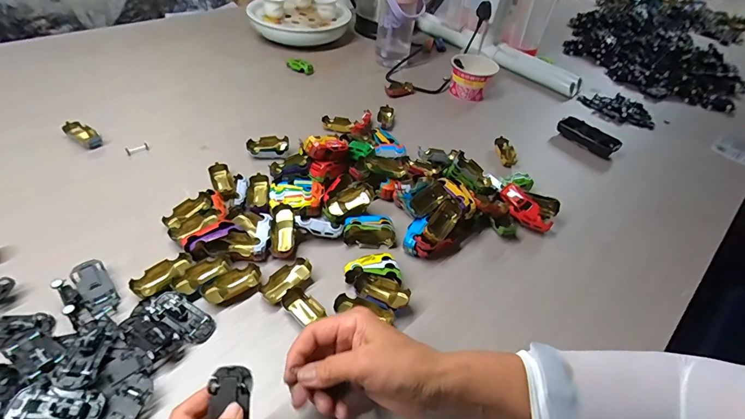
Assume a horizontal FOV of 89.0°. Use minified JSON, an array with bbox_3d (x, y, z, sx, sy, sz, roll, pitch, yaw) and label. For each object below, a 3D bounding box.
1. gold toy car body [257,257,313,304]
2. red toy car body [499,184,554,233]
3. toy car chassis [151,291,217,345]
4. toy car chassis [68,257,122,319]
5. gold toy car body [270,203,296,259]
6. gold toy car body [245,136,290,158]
[{"bbox_3d":[-0.100,0.081,0.439,0.033,0.014,0.063,30,48,21],"label":"gold toy car body"},{"bbox_3d":[0.215,-0.001,0.538,0.032,0.024,0.082,-26,69,-30],"label":"red toy car body"},{"bbox_3d":[-0.196,0.110,0.391,0.068,0.014,0.032,33,47,1],"label":"toy car chassis"},{"bbox_3d":[-0.297,0.085,0.408,0.029,0.010,0.074,-29,67,-32],"label":"toy car chassis"},{"bbox_3d":[-0.112,0.030,0.481,0.028,0.023,0.071,-2,62,-10],"label":"gold toy car body"},{"bbox_3d":[-0.166,-0.101,0.606,0.065,0.020,0.034,0,45,-8],"label":"gold toy car body"}]

